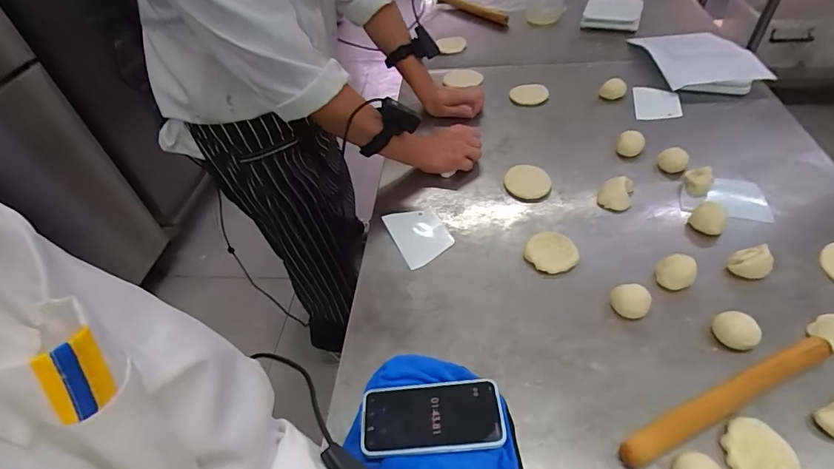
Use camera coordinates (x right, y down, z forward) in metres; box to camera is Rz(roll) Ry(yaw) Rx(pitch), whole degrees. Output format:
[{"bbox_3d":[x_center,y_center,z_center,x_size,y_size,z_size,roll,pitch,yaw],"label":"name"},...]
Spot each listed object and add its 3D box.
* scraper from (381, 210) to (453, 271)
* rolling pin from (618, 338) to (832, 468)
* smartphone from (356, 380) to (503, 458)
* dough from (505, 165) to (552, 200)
[{"bbox_3d":[0.004,-0.003,0.735,0.087,0.007,0.117,-21,49,-14],"label":"scraper"},{"bbox_3d":[0.346,0.187,0.504,0.279,0.034,0.028,-21,49,-13],"label":"rolling pin"},{"bbox_3d":[0.017,0.203,0.501,0.156,0.007,0.078,-6,41,2],"label":"smartphone"},{"bbox_3d":[0.196,-0.095,0.798,0.078,0.007,0.078,13,50,17],"label":"dough"}]

